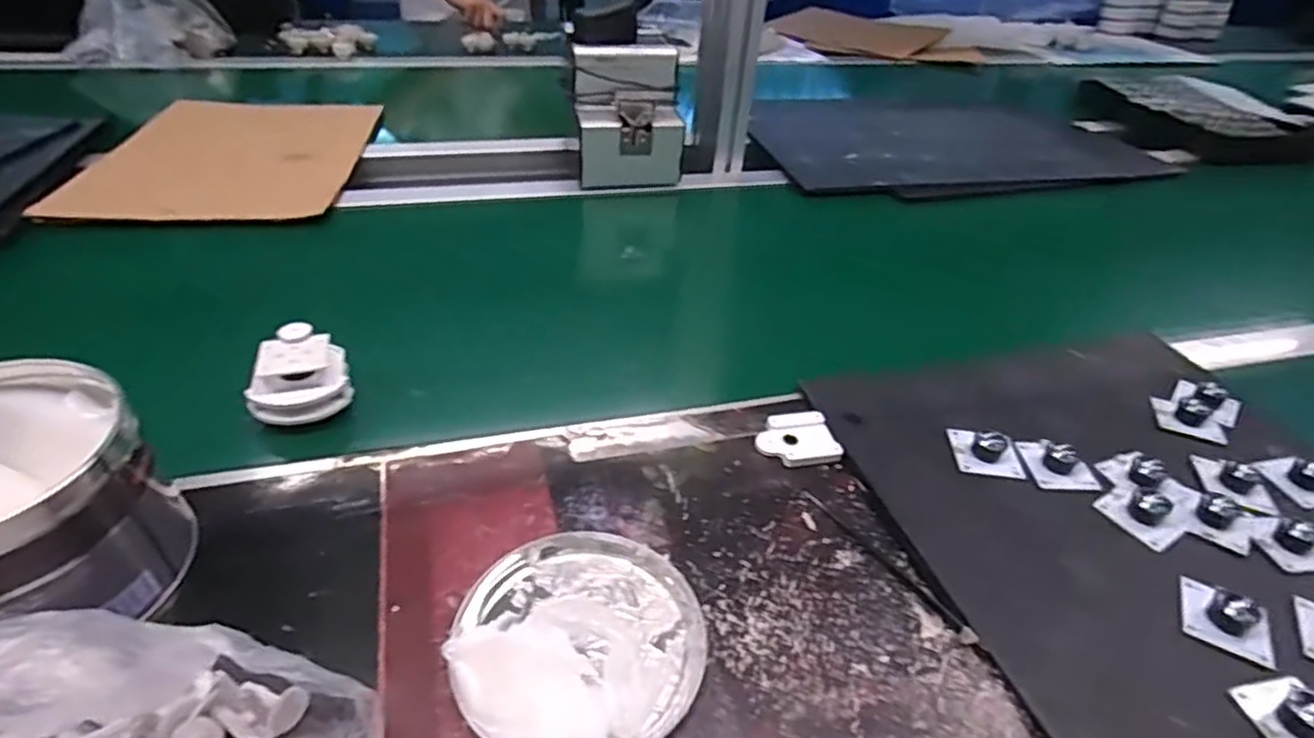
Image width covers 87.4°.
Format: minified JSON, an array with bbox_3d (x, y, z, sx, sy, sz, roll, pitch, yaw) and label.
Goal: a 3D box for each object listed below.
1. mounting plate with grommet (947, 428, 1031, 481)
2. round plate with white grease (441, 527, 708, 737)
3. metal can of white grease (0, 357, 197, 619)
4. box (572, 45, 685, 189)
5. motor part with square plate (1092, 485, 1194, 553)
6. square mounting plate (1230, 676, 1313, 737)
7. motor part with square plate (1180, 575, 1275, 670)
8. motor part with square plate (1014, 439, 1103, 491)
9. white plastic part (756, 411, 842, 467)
[{"bbox_3d":[0.234,0.056,0.483,0.046,0.017,0.040,7,38,4],"label":"mounting plate with grommet"},{"bbox_3d":[-0.041,0.137,0.358,0.126,0.026,0.127,2,38,-2],"label":"round plate with white grease"},{"bbox_3d":[-0.322,0.075,0.347,0.123,0.099,0.121,2,38,-2],"label":"metal can of white grease"},{"bbox_3d":[-0.034,-0.294,0.815,0.124,0.144,0.073,-9,39,-16],"label":"box"},{"bbox_3d":[0.320,0.090,0.448,0.046,0.014,0.045,-18,43,-26],"label":"motor part with square plate"},{"bbox_3d":[0.322,0.172,0.341,0.043,0.019,0.043,-6,39,-13],"label":"square mounting plate"},{"bbox_3d":[0.324,0.137,0.390,0.040,0.014,0.046,20,41,20],"label":"motor part with square plate"},{"bbox_3d":[0.281,0.063,0.480,0.044,0.018,0.043,3,38,-1],"label":"motor part with square plate"},{"bbox_3d":[0.099,0.051,0.491,0.055,0.009,0.046,-6,39,-12],"label":"white plastic part"}]

